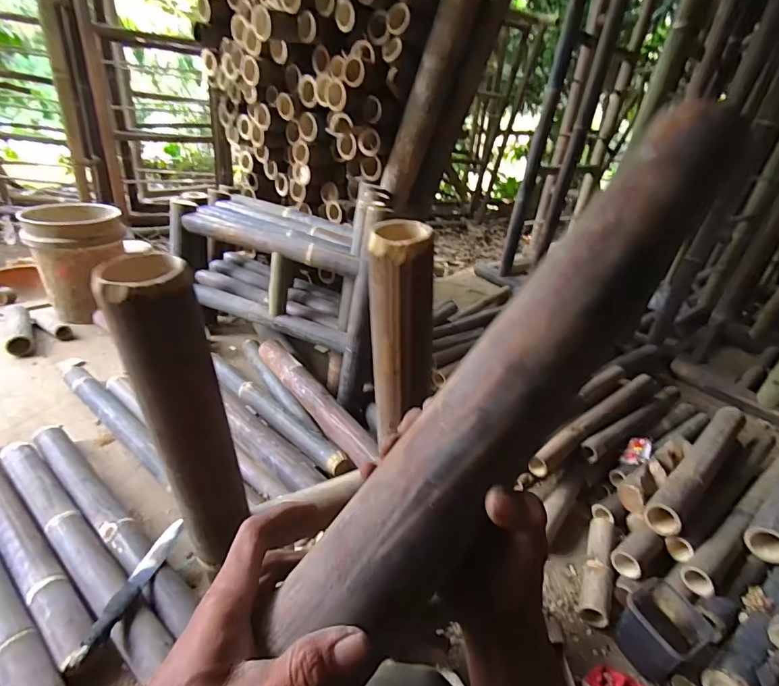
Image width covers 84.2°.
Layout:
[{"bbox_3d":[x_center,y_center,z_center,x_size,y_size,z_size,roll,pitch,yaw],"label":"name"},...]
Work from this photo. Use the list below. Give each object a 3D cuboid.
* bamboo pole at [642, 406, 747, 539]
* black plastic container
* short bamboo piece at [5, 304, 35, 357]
[{"bbox_3d":[0.789,0.294,1.087,0.584,0.064,0.073,-19,41,-38],"label":"bamboo pole"},{"bbox_3d":[0.499,0.526,0.799,0.125,0.100,0.115,-8,34,-25],"label":"black plastic container"},{"bbox_3d":[-1.211,-0.048,1.412,0.069,0.075,0.270,-15,38,-34],"label":"short bamboo piece"}]

